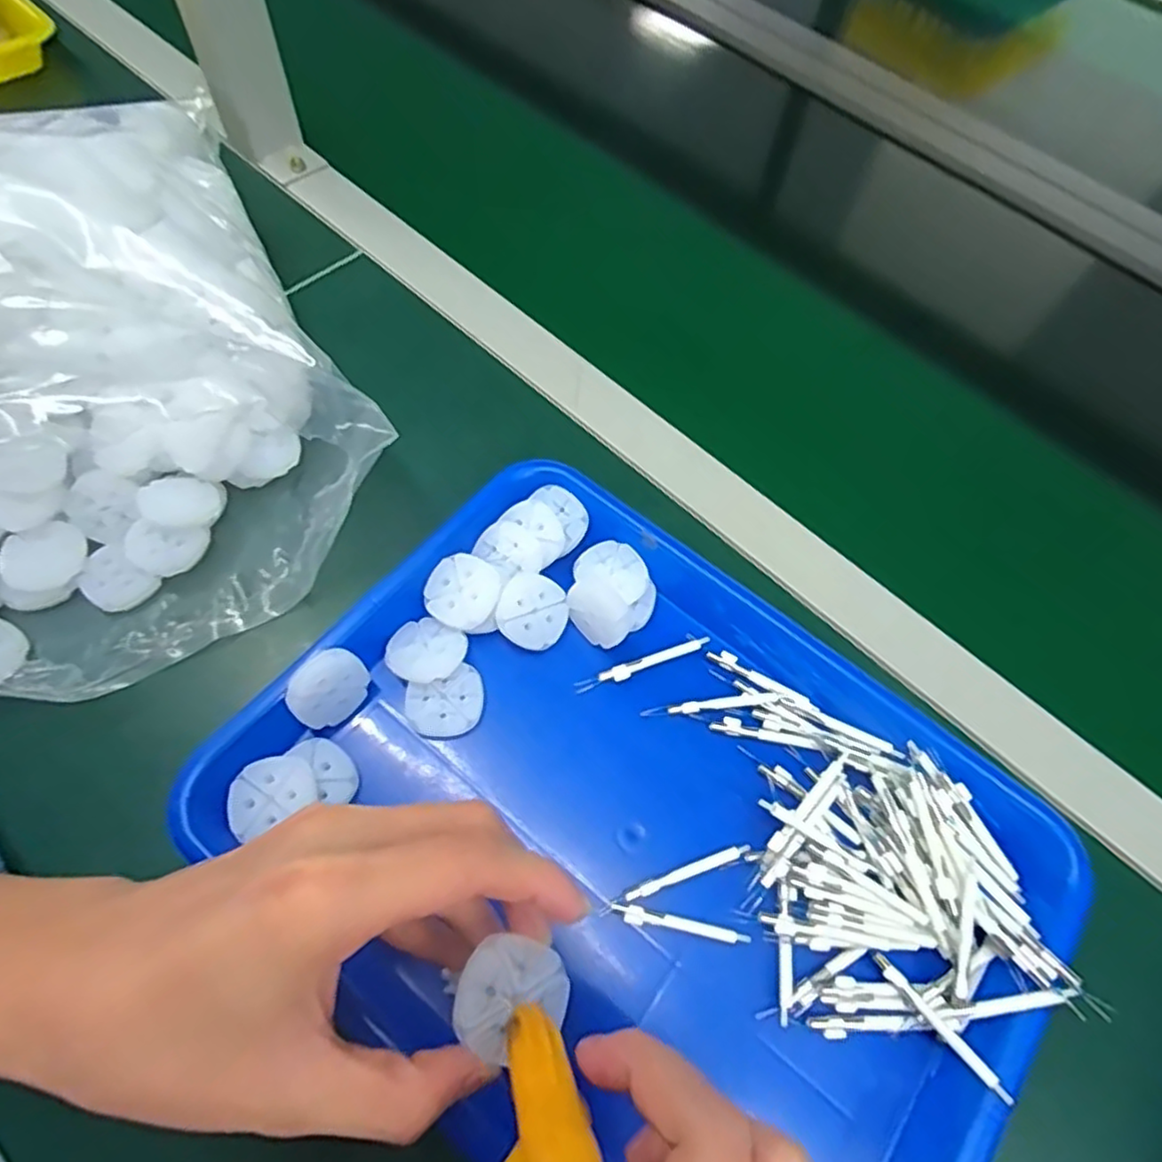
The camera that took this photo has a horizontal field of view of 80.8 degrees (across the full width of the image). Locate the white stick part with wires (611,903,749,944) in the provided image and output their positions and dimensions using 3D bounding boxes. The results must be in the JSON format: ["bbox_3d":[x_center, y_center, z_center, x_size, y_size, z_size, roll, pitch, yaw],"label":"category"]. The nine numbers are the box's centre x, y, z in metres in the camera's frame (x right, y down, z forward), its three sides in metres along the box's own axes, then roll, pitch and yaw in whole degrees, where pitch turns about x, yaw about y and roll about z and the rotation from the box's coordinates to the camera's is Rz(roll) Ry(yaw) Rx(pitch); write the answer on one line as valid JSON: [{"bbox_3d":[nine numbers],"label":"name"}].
[{"bbox_3d":[0.042,0.145,0.287,0.058,0.004,0.007,13,63,5],"label":"white stick part with wires"}]

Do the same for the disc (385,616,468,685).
[{"bbox_3d":[-0.074,0.033,0.325,0.033,0.007,0.031,2,64,-4],"label":"disc"}]

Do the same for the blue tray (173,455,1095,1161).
[{"bbox_3d":[0.030,0.107,0.300,0.321,0.048,0.252,37,67,16],"label":"blue tray"}]

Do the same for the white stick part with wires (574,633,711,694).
[{"bbox_3d":[0.031,0.040,0.337,0.071,0.004,0.008,-21,67,-14],"label":"white stick part with wires"}]

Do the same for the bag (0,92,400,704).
[{"bbox_3d":[-0.269,-0.117,0.355,0.235,0.131,0.329,-27,69,-17],"label":"bag"}]

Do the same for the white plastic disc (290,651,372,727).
[{"bbox_3d":[-0.112,0.049,0.306,0.004,0.034,0.035,23,53,37],"label":"white plastic disc"}]

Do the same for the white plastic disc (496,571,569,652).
[{"bbox_3d":[-0.023,0.015,0.334,0.035,0.004,0.036,3,82,-20],"label":"white plastic disc"}]

